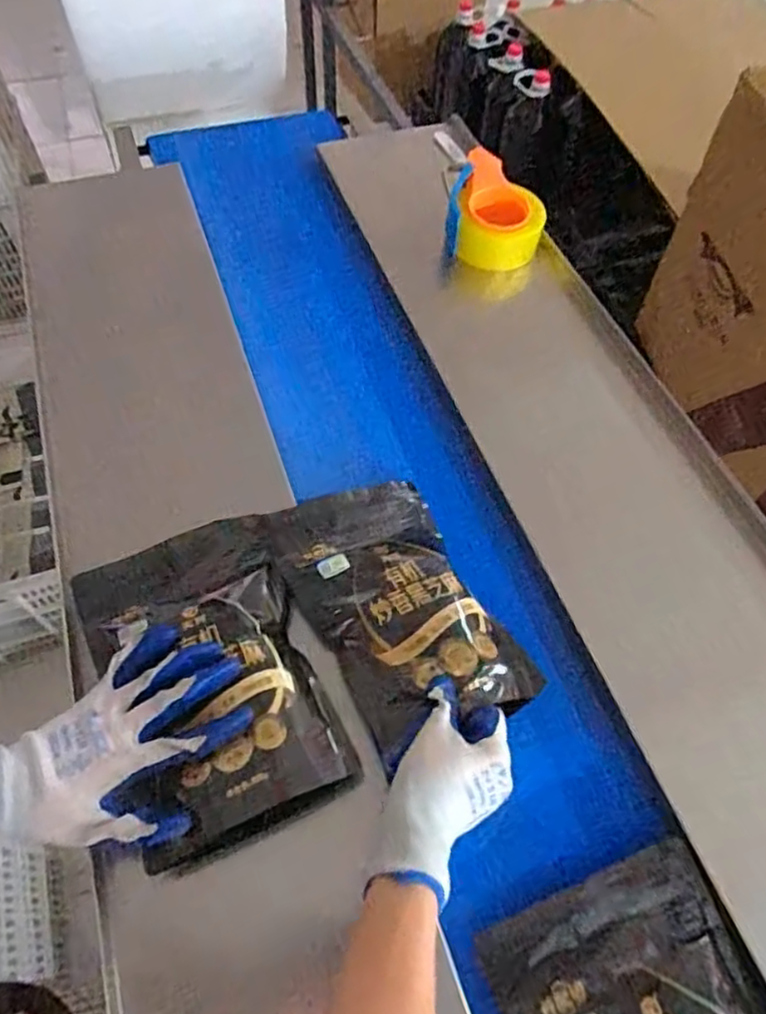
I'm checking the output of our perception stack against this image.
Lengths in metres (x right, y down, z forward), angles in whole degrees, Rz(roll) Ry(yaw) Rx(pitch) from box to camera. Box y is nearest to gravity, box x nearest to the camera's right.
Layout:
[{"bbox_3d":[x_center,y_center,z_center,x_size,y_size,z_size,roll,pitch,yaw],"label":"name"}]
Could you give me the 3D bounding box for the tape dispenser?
[{"bbox_3d":[0.151,-0.388,0.876,0.126,0.083,0.117,10,58,4],"label":"tape dispenser"}]

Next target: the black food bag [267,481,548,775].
[{"bbox_3d":[0.014,0.084,0.582,0.160,0.064,0.243,-23,62,-15],"label":"black food bag"}]

